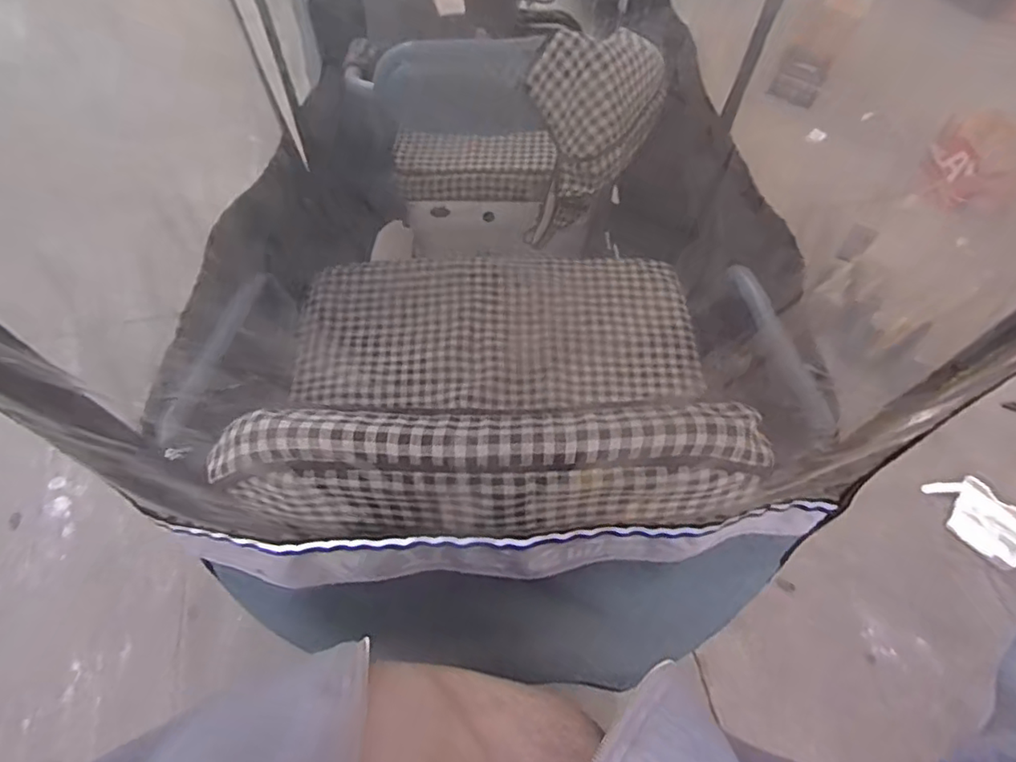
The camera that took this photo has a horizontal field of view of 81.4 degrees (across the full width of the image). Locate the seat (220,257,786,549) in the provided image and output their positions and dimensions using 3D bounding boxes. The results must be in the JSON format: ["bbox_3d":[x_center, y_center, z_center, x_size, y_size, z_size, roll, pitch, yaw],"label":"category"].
[{"bbox_3d":[-0.053,-0.049,0.826,0.551,0.370,0.610,-8,60,-5],"label":"seat"}]

